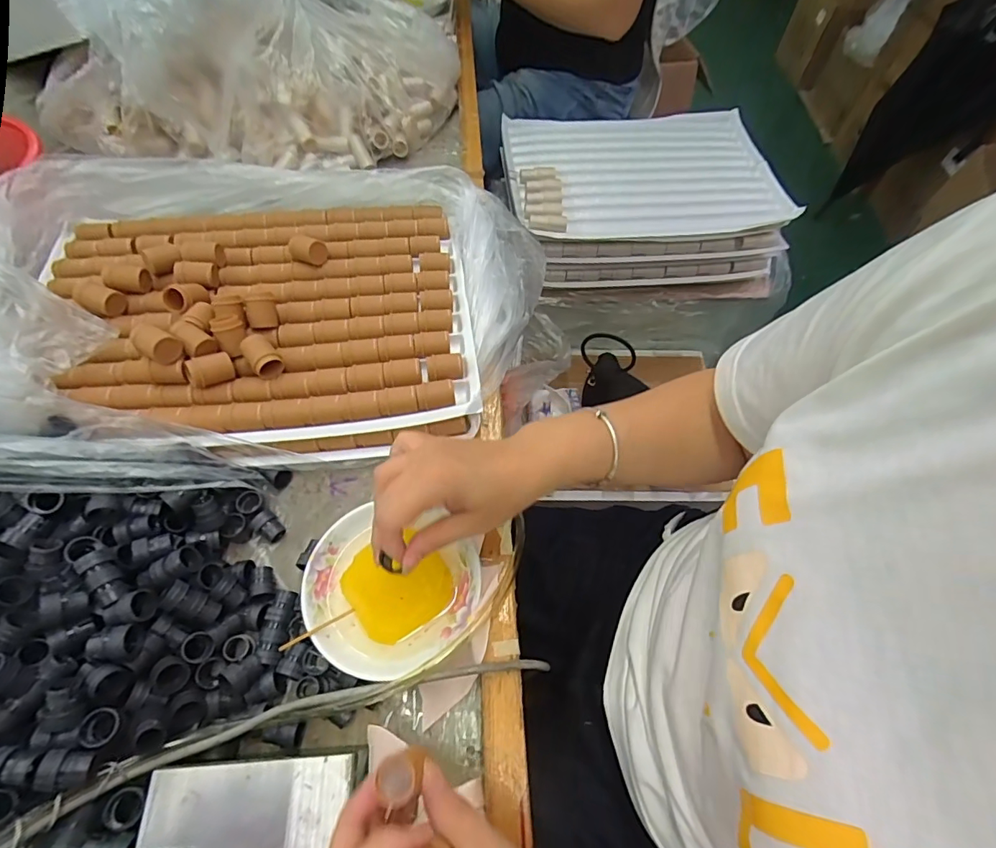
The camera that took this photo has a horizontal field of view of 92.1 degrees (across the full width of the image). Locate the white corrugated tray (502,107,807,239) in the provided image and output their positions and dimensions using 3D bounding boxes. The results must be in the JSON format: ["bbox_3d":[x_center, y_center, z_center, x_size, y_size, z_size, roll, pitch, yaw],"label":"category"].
[{"bbox_3d":[0.243,-0.436,0.827,0.440,0.024,0.313,-4,60,-4],"label":"white corrugated tray"}]

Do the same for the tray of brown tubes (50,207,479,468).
[{"bbox_3d":[-0.240,-0.118,0.481,0.410,0.067,0.327,-9,61,-6],"label":"tray of brown tubes"}]

